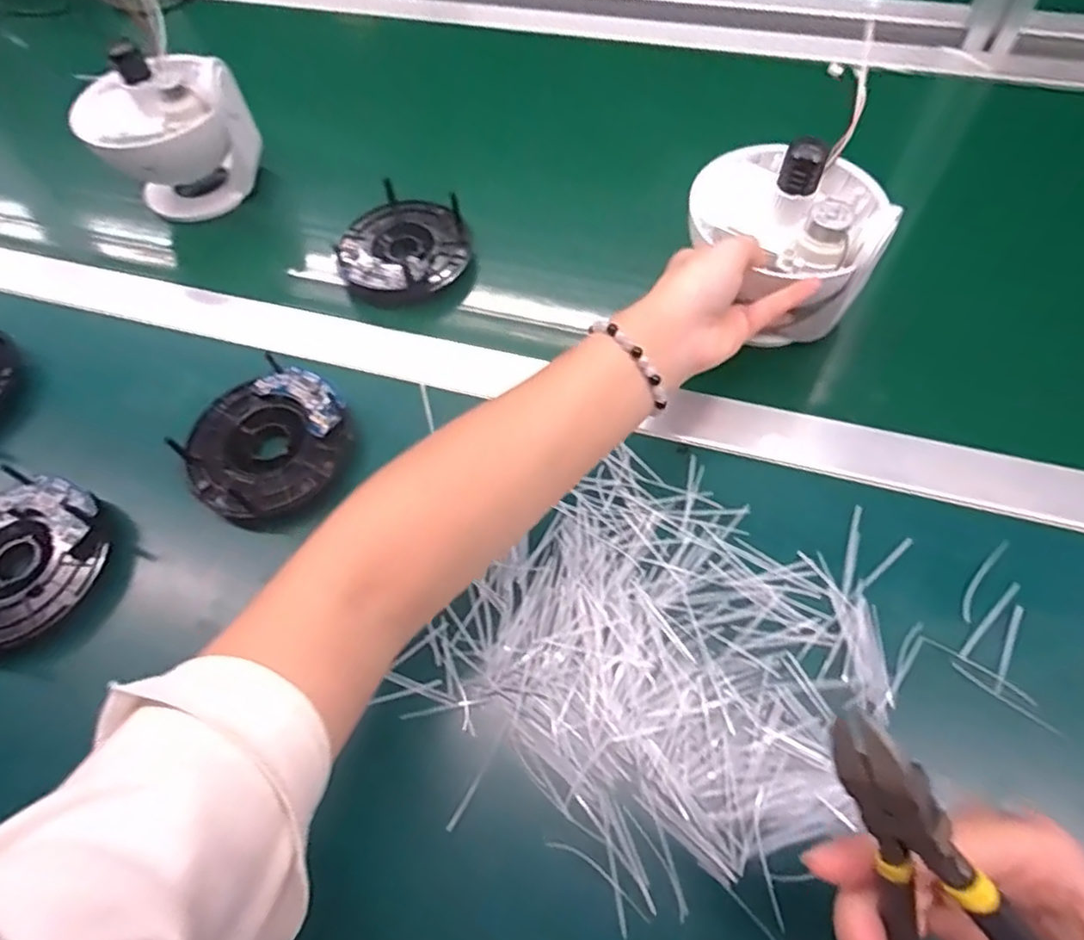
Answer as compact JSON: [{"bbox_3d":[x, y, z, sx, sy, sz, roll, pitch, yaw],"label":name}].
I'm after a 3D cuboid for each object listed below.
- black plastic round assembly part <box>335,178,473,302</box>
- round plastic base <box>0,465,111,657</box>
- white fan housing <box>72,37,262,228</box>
[{"bbox_3d":[-0.102,-0.163,0.491,0.098,0.044,0.093,-2,61,4],"label":"black plastic round assembly part"},{"bbox_3d":[-0.300,0.054,0.367,0.093,0.041,0.097,-2,61,4],"label":"round plastic base"},{"bbox_3d":[-0.297,-0.262,0.506,0.113,0.110,0.109,33,68,21],"label":"white fan housing"}]

